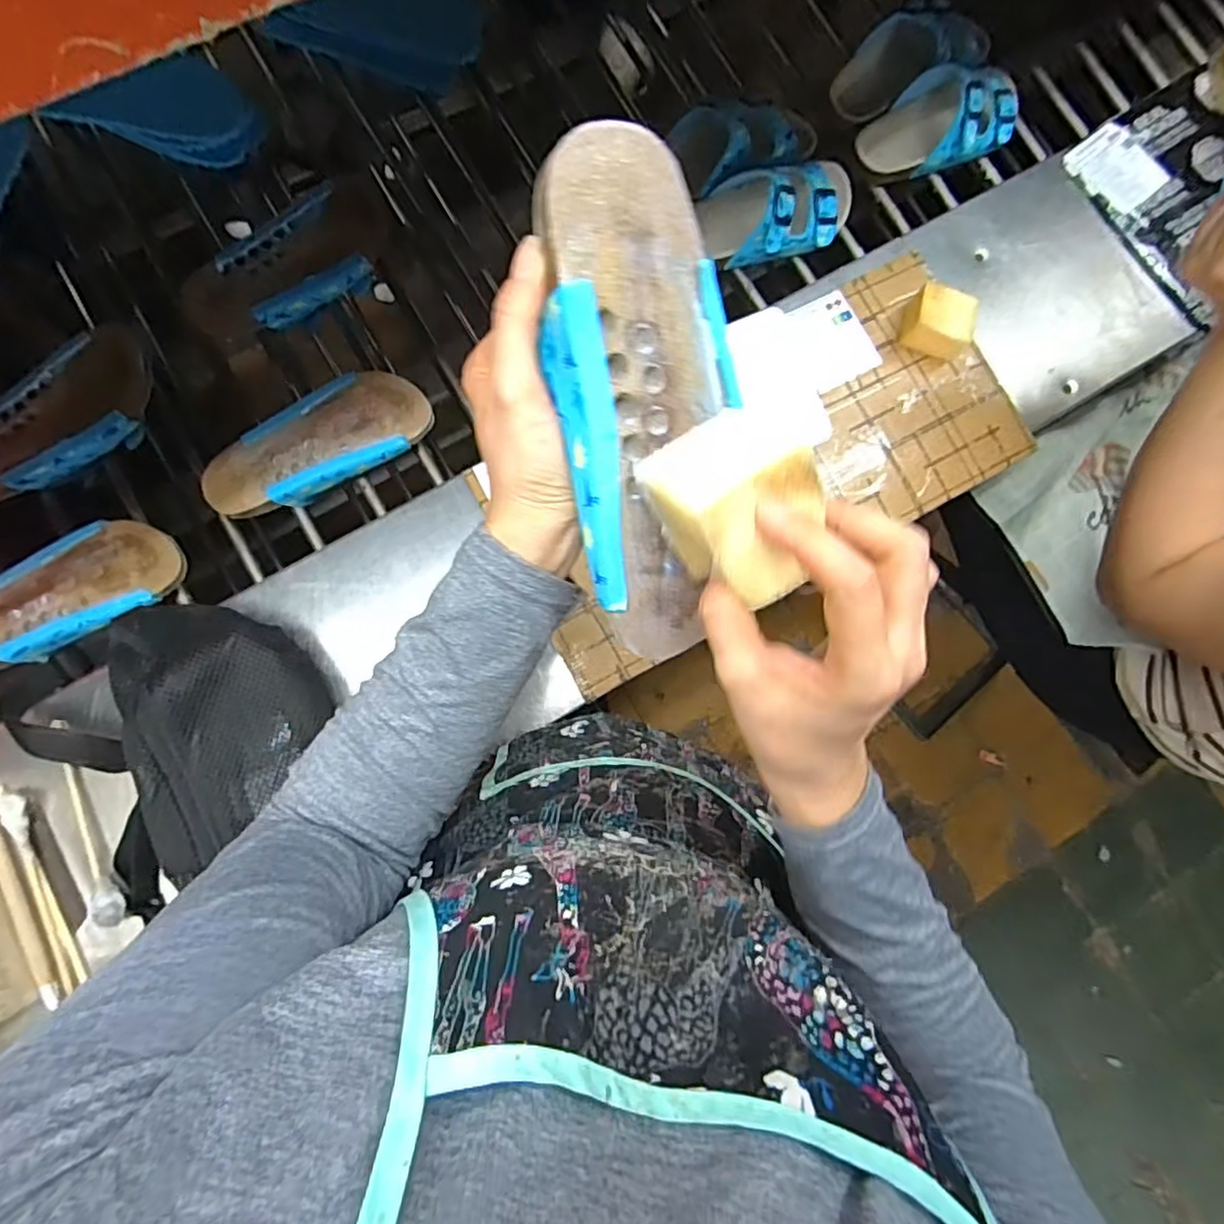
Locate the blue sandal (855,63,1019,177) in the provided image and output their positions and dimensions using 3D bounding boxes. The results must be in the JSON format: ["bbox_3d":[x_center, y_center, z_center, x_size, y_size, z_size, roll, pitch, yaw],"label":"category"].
[{"bbox_3d":[0.356,-0.530,0.665,0.181,0.064,0.086,-18,85,-5],"label":"blue sandal"}]

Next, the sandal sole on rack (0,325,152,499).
[{"bbox_3d":[-0.509,-0.169,0.568,0.213,0.047,0.093,-33,86,-7],"label":"sandal sole on rack"}]

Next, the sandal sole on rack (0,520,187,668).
[{"bbox_3d":[-0.486,-0.014,0.542,0.212,0.016,0.089,-31,86,-6],"label":"sandal sole on rack"}]

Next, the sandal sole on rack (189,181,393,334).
[{"bbox_3d":[-0.311,-0.332,0.605,0.200,0.054,0.097,-39,87,-7],"label":"sandal sole on rack"}]

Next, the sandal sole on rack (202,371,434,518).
[{"bbox_3d":[-0.271,-0.157,0.570,0.206,0.023,0.083,-27,85,-6],"label":"sandal sole on rack"}]

